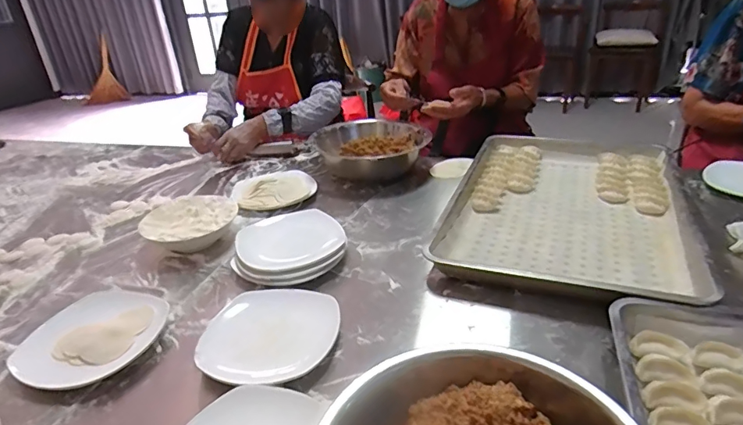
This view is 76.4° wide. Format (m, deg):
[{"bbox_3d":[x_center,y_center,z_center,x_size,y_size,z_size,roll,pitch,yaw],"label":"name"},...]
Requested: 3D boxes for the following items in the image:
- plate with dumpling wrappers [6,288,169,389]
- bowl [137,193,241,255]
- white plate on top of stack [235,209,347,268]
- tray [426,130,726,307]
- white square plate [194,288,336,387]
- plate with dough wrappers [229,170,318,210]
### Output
[{"bbox_3d":[-0.380,0.161,0.657,0.171,0.034,0.195,4,29,17],"label":"plate with dumpling wrappers"},{"bbox_3d":[-0.339,0.028,0.894,0.171,0.056,0.196,-19,31,-25],"label":"bowl"},{"bbox_3d":[-0.141,0.041,0.811,0.175,0.021,0.144,-16,32,-6],"label":"white plate on top of stack"},{"bbox_3d":[0.364,-0.022,0.897,0.389,0.046,0.593,7,30,22],"label":"tray"},{"bbox_3d":[-0.138,0.166,0.640,0.174,0.030,0.174,3,29,15],"label":"white square plate"},{"bbox_3d":[-0.216,-0.058,1.040,0.175,0.029,0.158,-13,29,-15],"label":"plate with dough wrappers"}]

